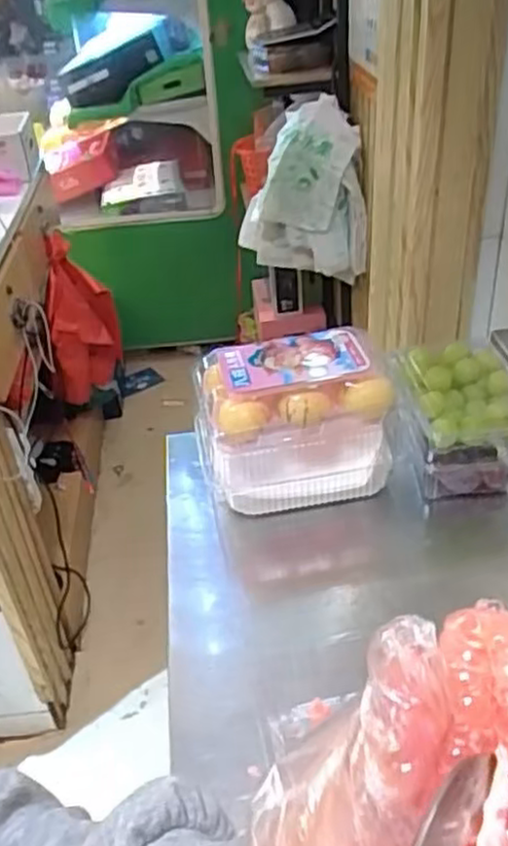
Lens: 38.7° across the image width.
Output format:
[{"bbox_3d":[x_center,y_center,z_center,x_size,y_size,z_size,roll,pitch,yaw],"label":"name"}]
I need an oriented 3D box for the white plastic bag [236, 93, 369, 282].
[{"bbox_3d":[0.105,-0.520,1.681,0.272,0.365,0.201,-5,36,-1],"label":"white plastic bag"}]

